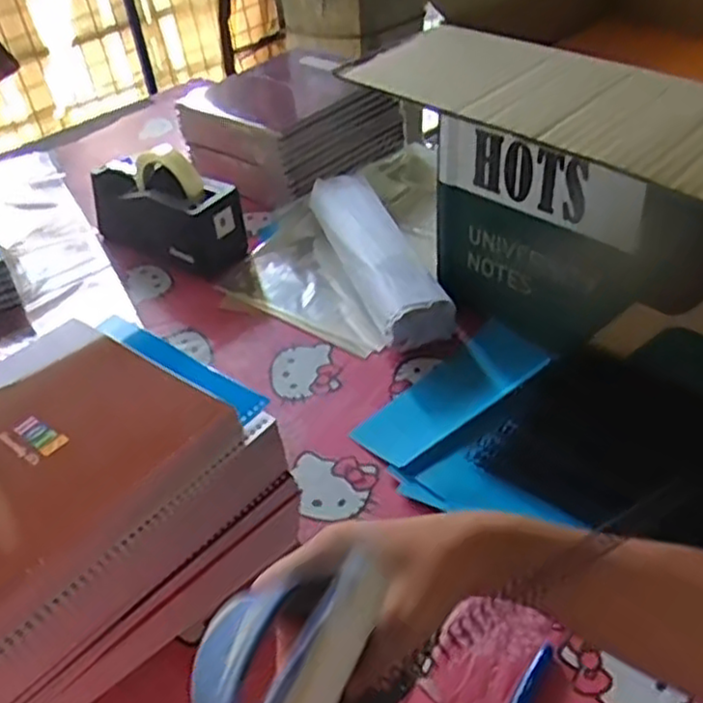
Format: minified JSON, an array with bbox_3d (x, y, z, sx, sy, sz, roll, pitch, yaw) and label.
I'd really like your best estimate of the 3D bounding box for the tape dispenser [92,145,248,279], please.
[{"bbox_3d":[-0.232,-0.180,0.908,0.199,0.120,0.090,25,49,31],"label":"tape dispenser"}]

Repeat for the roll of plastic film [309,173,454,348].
[{"bbox_3d":[0.026,-0.108,0.845,0.083,0.069,0.298,-17,41,-13],"label":"roll of plastic film"}]

